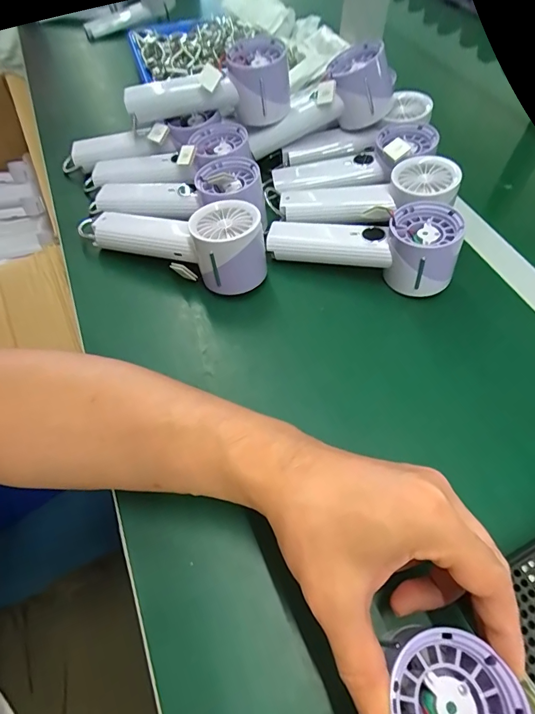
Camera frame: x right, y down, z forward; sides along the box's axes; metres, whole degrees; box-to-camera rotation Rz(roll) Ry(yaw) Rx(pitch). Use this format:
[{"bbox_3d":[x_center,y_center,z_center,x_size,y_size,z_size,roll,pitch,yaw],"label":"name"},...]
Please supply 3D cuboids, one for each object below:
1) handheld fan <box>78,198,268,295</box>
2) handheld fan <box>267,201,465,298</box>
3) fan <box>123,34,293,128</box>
[{"bbox_3d":[-0.092,-0.116,0.382,0.188,0.064,0.056,20,60,12],"label":"handheld fan"},{"bbox_3d":[0.089,-0.112,0.383,0.174,0.055,0.069,20,60,12],"label":"handheld fan"},{"bbox_3d":[-0.063,-0.278,0.429,0.170,0.058,0.056,-13,59,-8],"label":"fan"}]

